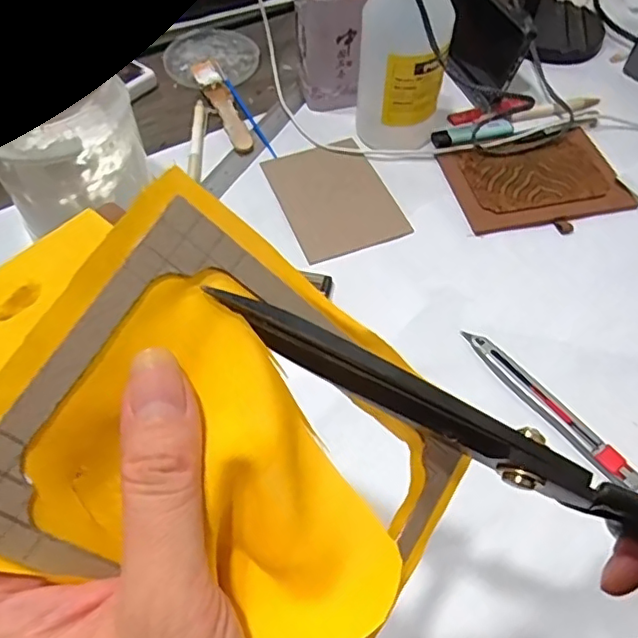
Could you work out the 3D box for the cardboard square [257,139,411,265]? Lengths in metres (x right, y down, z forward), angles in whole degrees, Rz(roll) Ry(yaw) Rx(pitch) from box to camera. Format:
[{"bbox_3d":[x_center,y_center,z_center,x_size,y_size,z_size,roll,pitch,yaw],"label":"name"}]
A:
[{"bbox_3d":[0.014,-0.116,0.530,0.096,0.006,0.145,-17,58,-12],"label":"cardboard square"}]

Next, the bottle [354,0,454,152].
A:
[{"bbox_3d":[0.075,-0.232,0.505,0.079,0.175,0.061,6,56,4],"label":"bottle"}]

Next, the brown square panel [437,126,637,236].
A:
[{"bbox_3d":[0.200,-0.127,0.525,0.149,0.007,0.110,-11,57,-8],"label":"brown square panel"}]

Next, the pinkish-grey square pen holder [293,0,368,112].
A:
[{"bbox_3d":[0.008,-0.285,0.578,0.062,0.114,0.085,-1,56,-1],"label":"pinkish-grey square pen holder"}]

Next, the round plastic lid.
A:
[{"bbox_3d":[-0.120,-0.295,0.645,0.104,0.013,0.104,0,56,0],"label":"round plastic lid"}]

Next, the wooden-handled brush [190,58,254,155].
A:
[{"bbox_3d":[-0.101,-0.226,0.599,0.027,0.014,0.151,-19,58,-13],"label":"wooden-handled brush"}]

